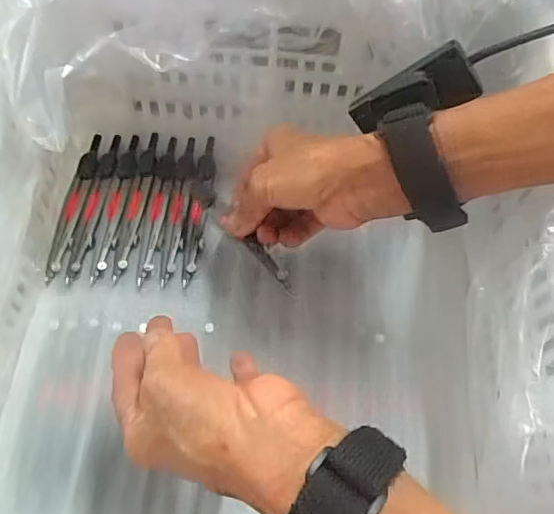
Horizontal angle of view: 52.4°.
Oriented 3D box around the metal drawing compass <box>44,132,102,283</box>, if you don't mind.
[{"bbox_3d":[-0.156,-0.041,0.432,0.018,0.007,0.129,8,63,1],"label":"metal drawing compass"}]

